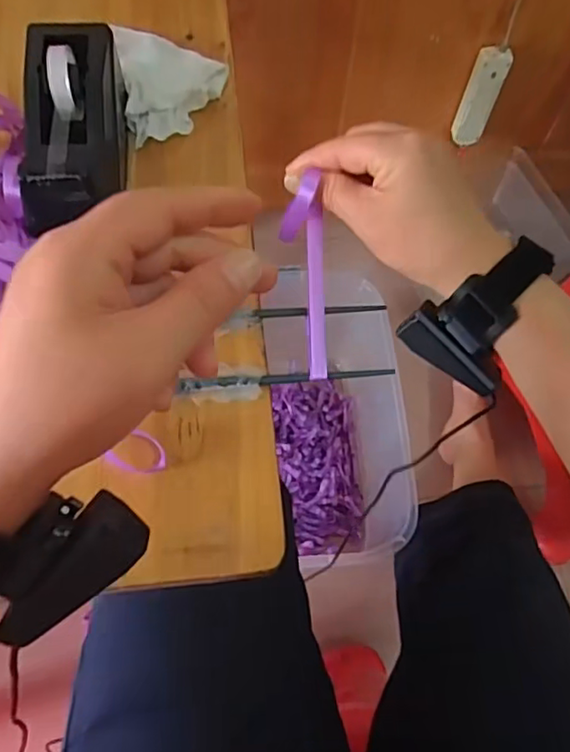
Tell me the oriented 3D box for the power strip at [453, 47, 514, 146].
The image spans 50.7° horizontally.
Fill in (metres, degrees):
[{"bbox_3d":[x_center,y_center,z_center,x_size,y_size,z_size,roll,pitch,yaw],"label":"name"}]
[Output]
[{"bbox_3d":[0.365,-0.516,1.134,0.064,0.193,0.040,16,65,5],"label":"power strip"}]

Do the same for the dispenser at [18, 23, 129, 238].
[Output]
[{"bbox_3d":[-0.142,-0.167,0.412,0.056,0.078,0.147,-4,65,-5],"label":"dispenser"}]

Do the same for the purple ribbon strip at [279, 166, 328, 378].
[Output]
[{"bbox_3d":[0.014,-0.059,0.378,0.025,0.022,0.121,-5,90,-5],"label":"purple ribbon strip"}]

